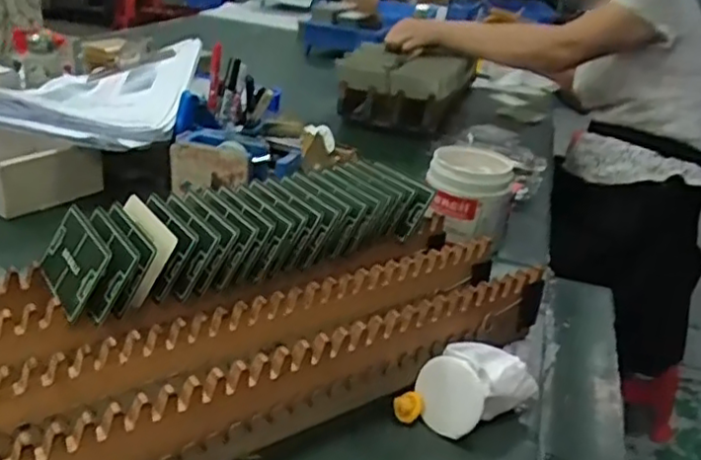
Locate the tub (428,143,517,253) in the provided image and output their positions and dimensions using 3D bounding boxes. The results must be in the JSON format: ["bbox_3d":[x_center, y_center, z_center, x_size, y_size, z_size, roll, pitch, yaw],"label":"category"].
[{"bbox_3d":[0.131,-0.040,0.742,0.092,0.085,0.075,9,25,6],"label":"tub"}]

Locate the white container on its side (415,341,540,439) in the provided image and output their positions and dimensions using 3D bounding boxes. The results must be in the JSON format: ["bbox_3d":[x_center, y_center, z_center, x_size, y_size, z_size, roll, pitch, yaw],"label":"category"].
[{"bbox_3d":[0.085,0.112,0.464,0.087,0.053,0.048,-12,30,-33],"label":"white container on its side"}]

